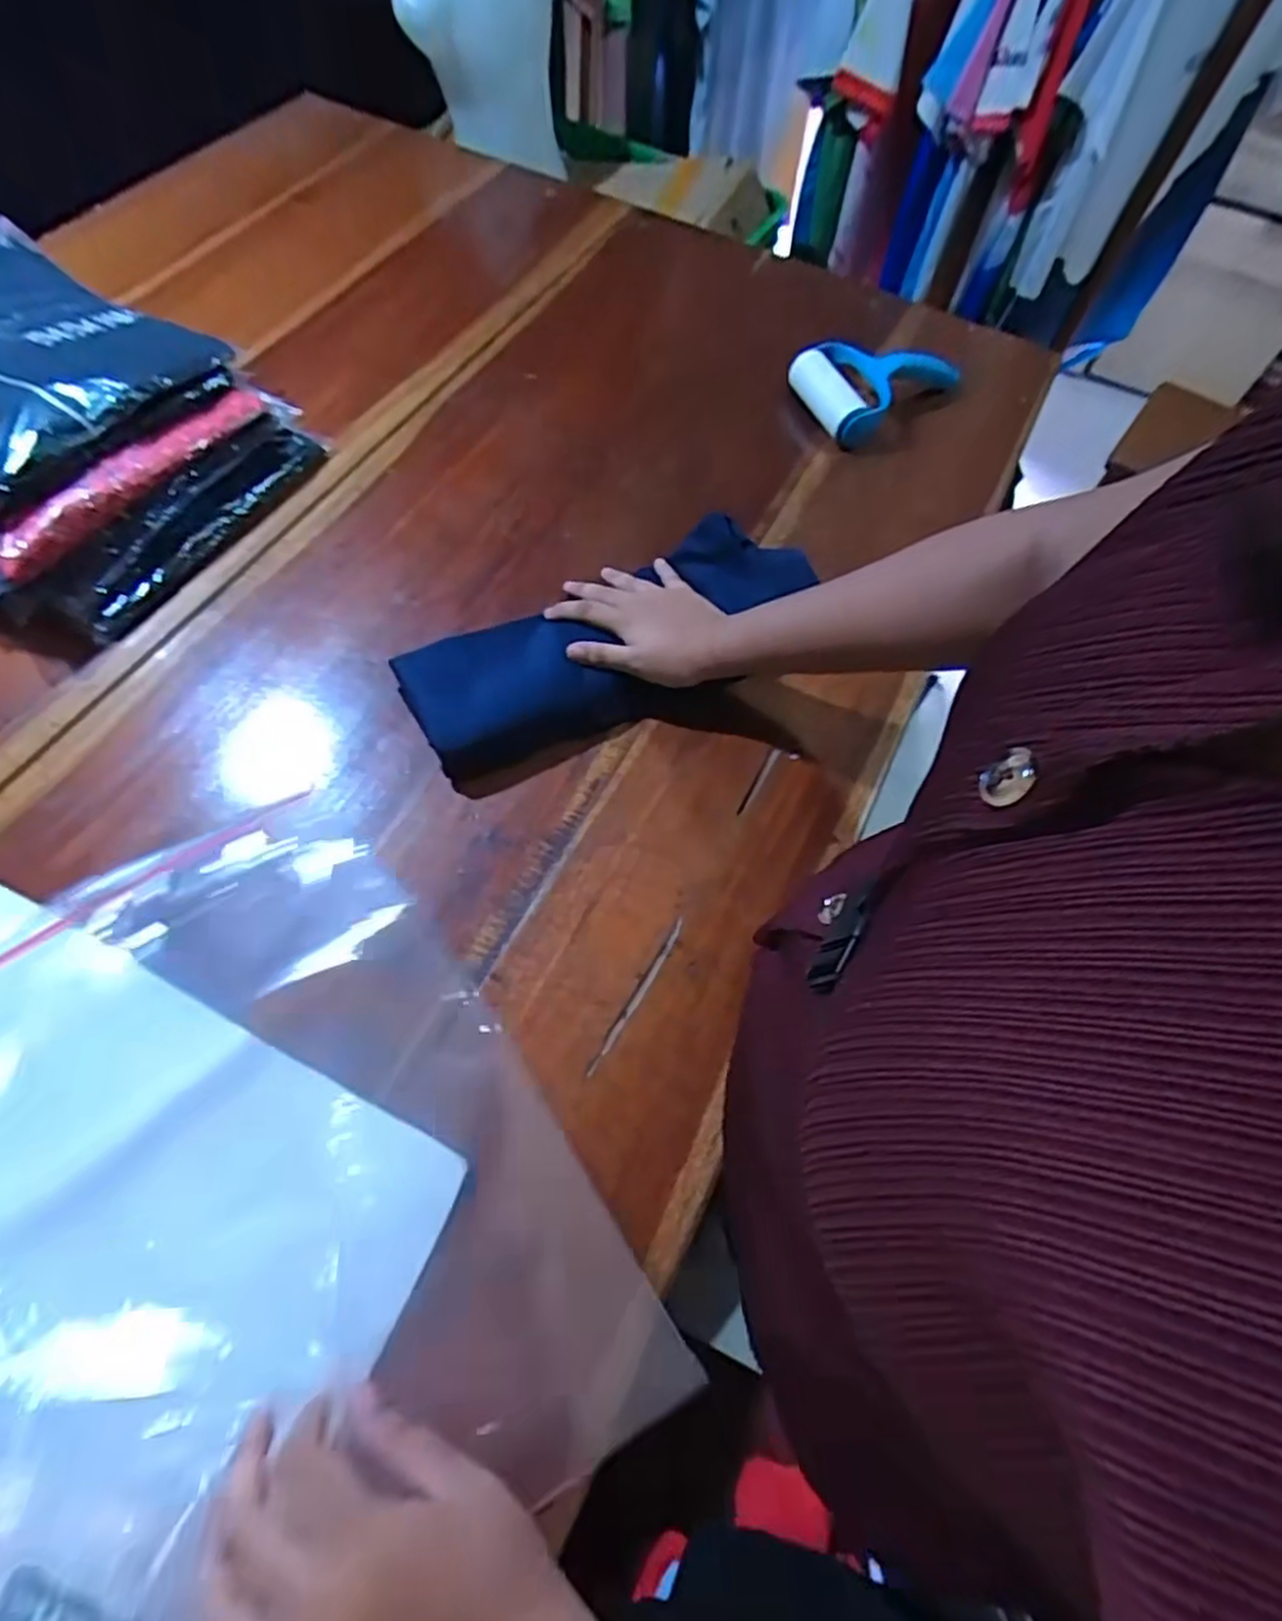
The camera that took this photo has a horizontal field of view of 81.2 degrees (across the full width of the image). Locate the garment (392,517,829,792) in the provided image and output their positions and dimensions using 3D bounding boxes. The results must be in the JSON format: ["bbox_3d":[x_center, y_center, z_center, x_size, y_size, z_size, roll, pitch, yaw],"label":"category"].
[{"bbox_3d":[-0.029,-0.139,0.615,0.339,0.049,0.139,-29,68,-12],"label":"garment"}]

